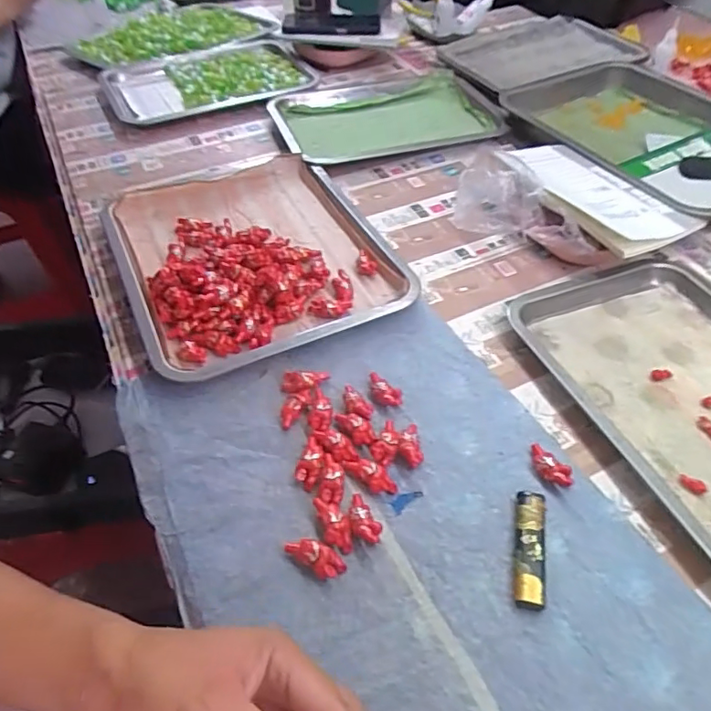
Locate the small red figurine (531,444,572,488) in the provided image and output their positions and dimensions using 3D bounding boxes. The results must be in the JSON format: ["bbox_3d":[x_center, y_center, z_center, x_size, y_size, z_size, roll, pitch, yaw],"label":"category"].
[{"bbox_3d":[0.147,0.084,0.421,0.018,0.012,0.041,-25,51,-16],"label":"small red figurine"}]

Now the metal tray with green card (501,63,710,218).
[{"bbox_3d":[0.403,-0.306,0.752,0.311,0.054,0.376,-24,52,-19],"label":"metal tray with green card"}]

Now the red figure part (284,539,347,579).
[{"bbox_3d":[-0.027,0.136,0.372,0.044,0.012,0.018,24,54,9],"label":"red figure part"}]

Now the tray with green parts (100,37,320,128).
[{"bbox_3d":[-0.240,-0.449,0.903,0.328,0.034,0.242,-15,49,-7],"label":"tray with green parts"}]

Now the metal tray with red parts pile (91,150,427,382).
[{"bbox_3d":[-0.115,-0.113,0.595,0.261,0.049,0.316,-23,50,-14],"label":"metal tray with red parts pile"}]

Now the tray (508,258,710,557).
[{"bbox_3d":[0.301,0.030,0.468,0.224,0.030,0.311,-21,50,-12],"label":"tray"}]

